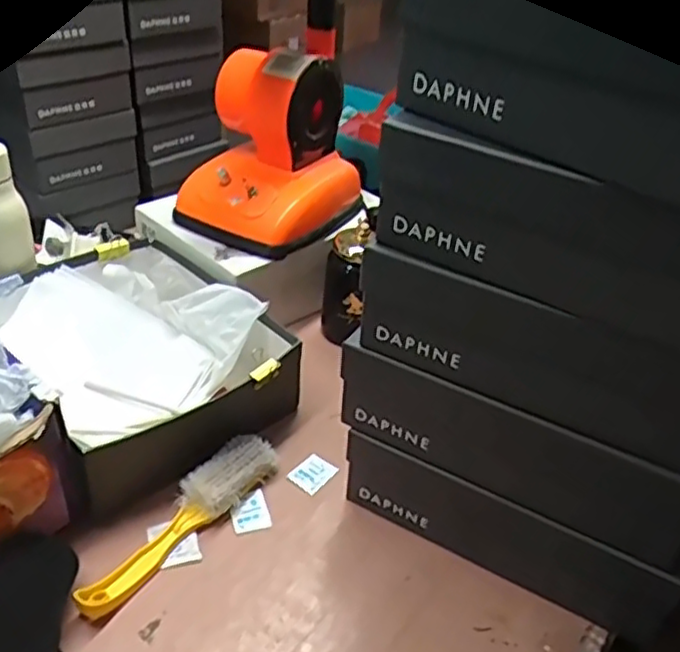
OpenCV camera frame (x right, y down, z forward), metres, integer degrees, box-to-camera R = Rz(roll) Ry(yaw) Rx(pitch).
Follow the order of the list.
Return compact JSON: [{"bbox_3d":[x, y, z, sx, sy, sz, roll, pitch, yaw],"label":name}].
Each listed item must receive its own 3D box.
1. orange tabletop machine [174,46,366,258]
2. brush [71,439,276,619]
[{"bbox_3d":[-0.082,-0.221,0.878,0.192,0.193,0.181,22,39,22],"label":"orange tabletop machine"},{"bbox_3d":[-0.148,0.179,0.655,0.051,0.036,0.225,27,41,27],"label":"brush"}]

